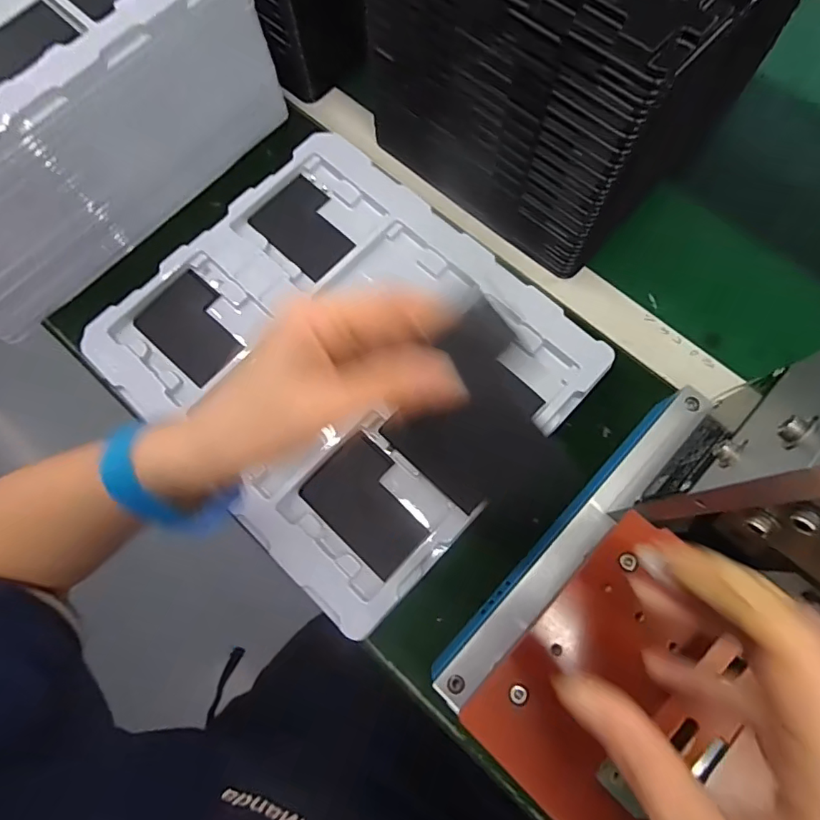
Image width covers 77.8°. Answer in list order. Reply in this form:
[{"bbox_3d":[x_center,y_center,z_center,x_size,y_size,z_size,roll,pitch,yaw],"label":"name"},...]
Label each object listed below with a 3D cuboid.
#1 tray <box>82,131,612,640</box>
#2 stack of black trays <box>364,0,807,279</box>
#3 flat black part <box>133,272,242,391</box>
[{"bbox_3d":[-0.055,-0.043,0.395,0.316,0.017,0.274,41,80,11],"label":"tray"},{"bbox_3d":[0.131,-0.293,0.368,0.213,0.173,0.261,39,79,11],"label":"stack of black trays"},{"bbox_3d":[-0.181,-0.068,0.432,0.065,0.004,0.075,-46,112,-11],"label":"flat black part"}]

